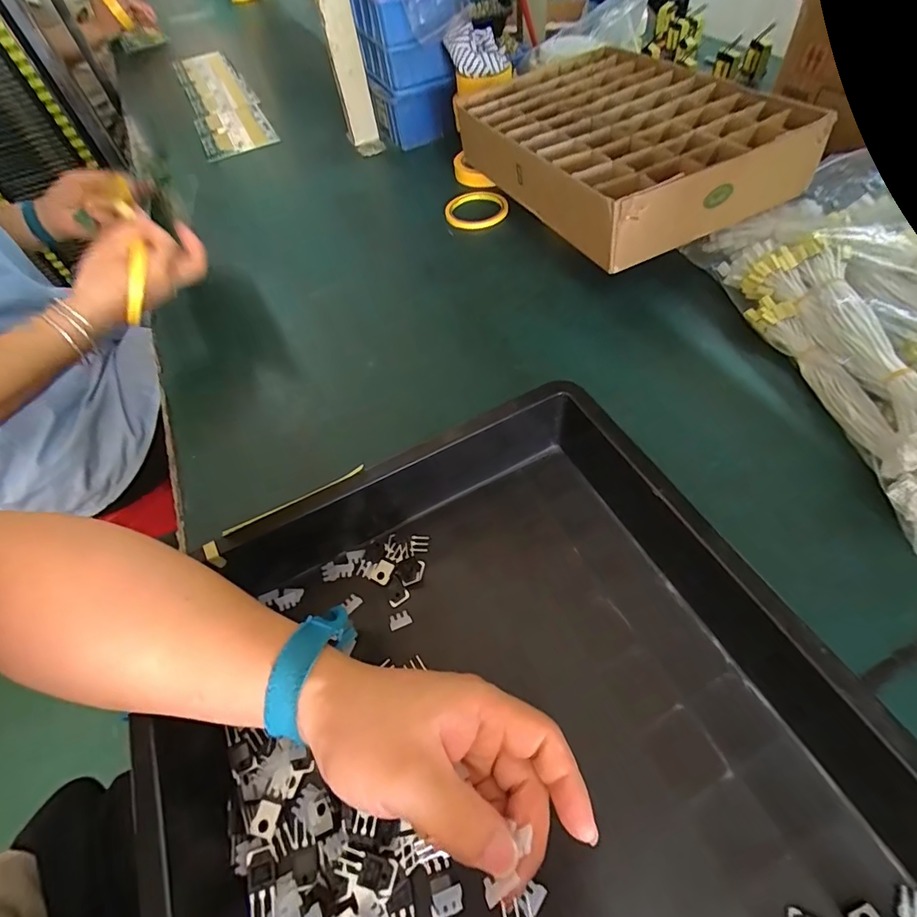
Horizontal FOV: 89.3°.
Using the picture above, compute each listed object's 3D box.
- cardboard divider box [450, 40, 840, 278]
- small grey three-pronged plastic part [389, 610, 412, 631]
[{"bbox_3d":[0.182,-0.397,0.571,0.252,0.079,0.415,-21,56,-7],"label":"cardboard divider box"},{"bbox_3d":[-0.045,0.123,0.354,0.016,0.004,0.010,-20,55,-9],"label":"small grey three-pronged plastic part"}]

